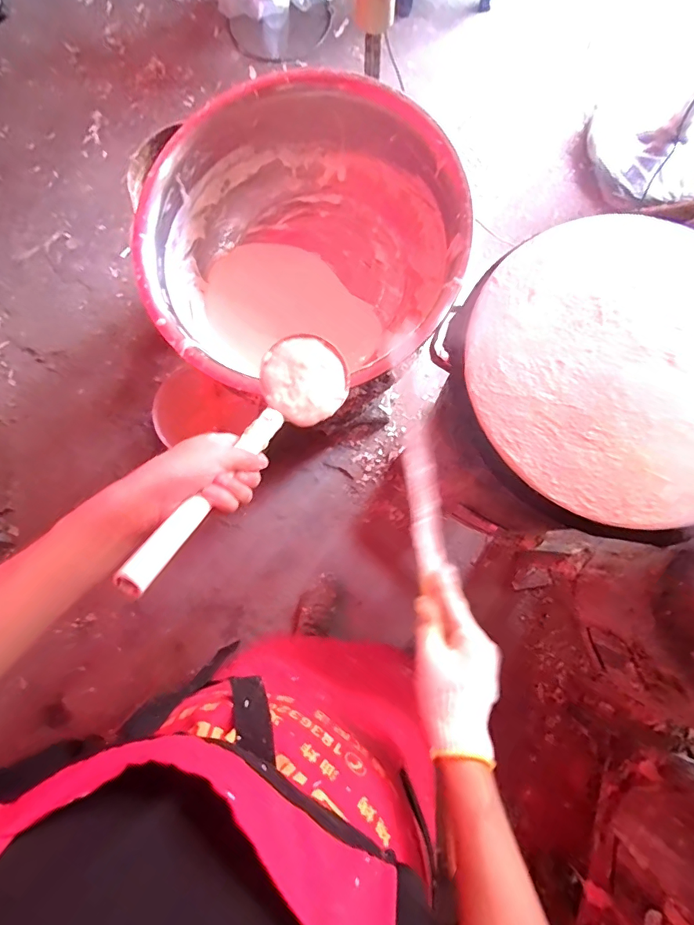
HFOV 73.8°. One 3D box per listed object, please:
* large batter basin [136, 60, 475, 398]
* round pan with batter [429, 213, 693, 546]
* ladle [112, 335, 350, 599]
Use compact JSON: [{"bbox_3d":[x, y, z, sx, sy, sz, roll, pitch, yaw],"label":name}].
[{"bbox_3d":[-0.077,-0.348,0.780,0.499,0.197,0.499,-4,80,2],"label":"large batter basin"},{"bbox_3d":[0.326,-0.119,0.540,0.382,0.062,0.362,-41,81,-5],"label":"round pan with batter"},{"bbox_3d":[-0.092,-0.018,0.412,0.087,0.062,0.314,28,44,5],"label":"ladle"}]

